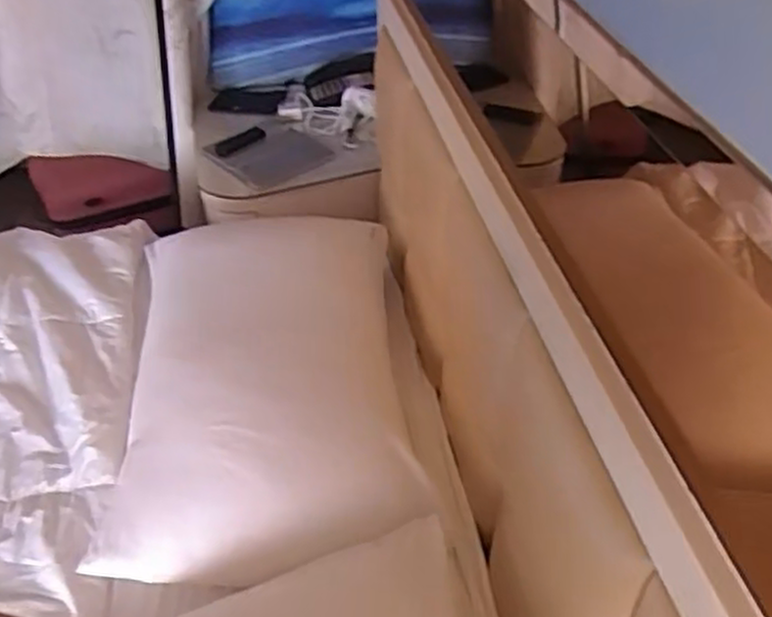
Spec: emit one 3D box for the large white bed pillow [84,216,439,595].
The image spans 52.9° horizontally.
[{"bbox_3d":[-0.201,0.066,1.244,0.432,0.121,0.712,-6,40,-4],"label":"large white bed pillow"}]

